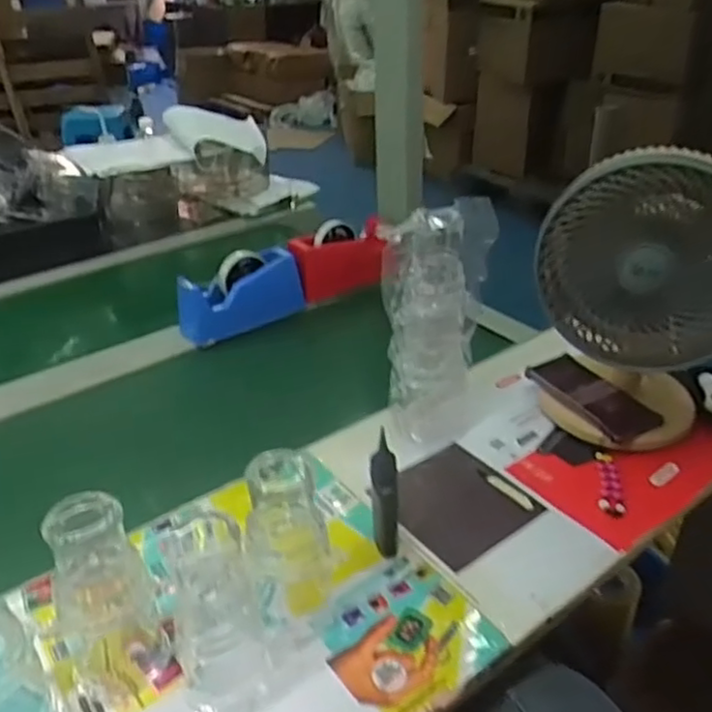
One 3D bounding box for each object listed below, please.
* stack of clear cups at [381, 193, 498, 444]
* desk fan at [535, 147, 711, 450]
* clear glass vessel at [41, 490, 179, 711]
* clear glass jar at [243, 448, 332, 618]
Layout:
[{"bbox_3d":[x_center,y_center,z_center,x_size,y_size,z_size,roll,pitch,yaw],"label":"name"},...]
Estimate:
[{"bbox_3d":[0.091,-0.032,0.790,0.117,0.284,0.077,4,32,7],"label":"stack of clear cups"},{"bbox_3d":[0.343,-0.064,0.781,0.218,0.358,0.213,21,38,30],"label":"desk fan"},{"bbox_3d":[-0.199,0.203,0.540,0.091,0.178,0.074,-19,36,-26],"label":"clear glass vessel"},{"bbox_3d":[-0.059,0.164,0.596,0.070,0.172,0.069,-4,32,-5],"label":"clear glass jar"}]

